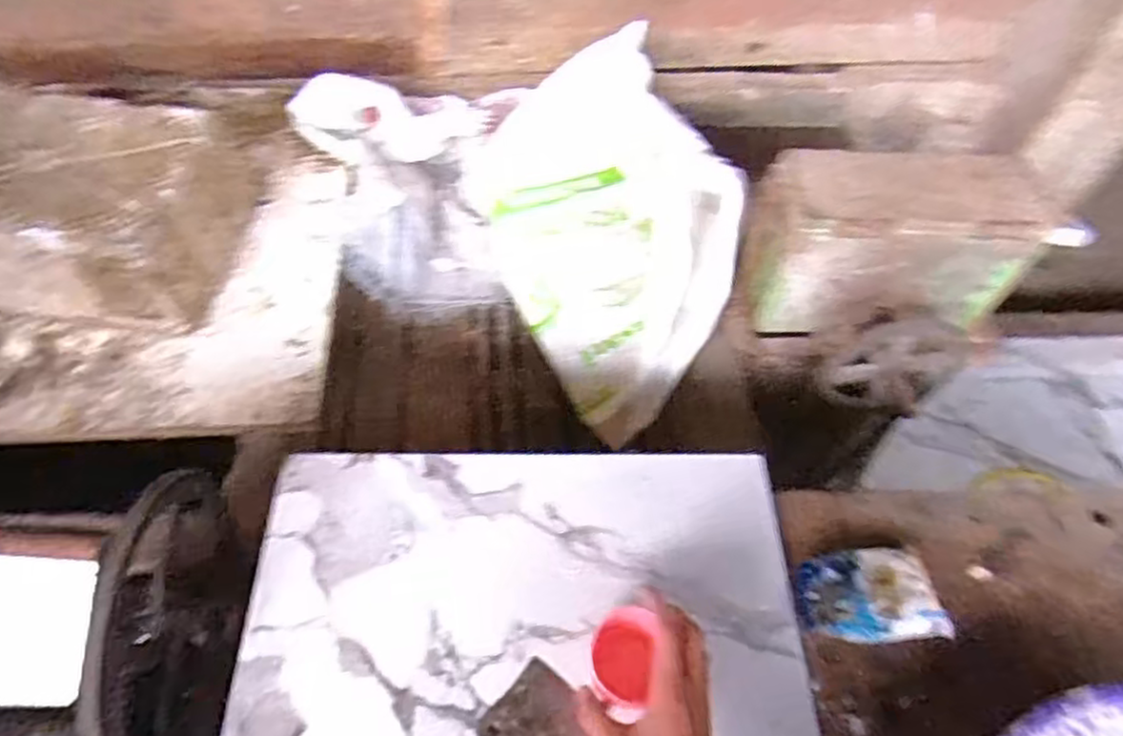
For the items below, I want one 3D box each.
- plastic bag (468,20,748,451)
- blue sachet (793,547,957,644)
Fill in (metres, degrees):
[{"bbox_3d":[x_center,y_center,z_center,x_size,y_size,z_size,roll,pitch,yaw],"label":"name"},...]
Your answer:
[{"bbox_3d":[0.064,-0.280,1.231,0.420,0.263,0.751,2,53,-5],"label":"plastic bag"},{"bbox_3d":[0.287,0.213,0.681,0.125,0.033,0.086,-11,61,8],"label":"blue sachet"}]

